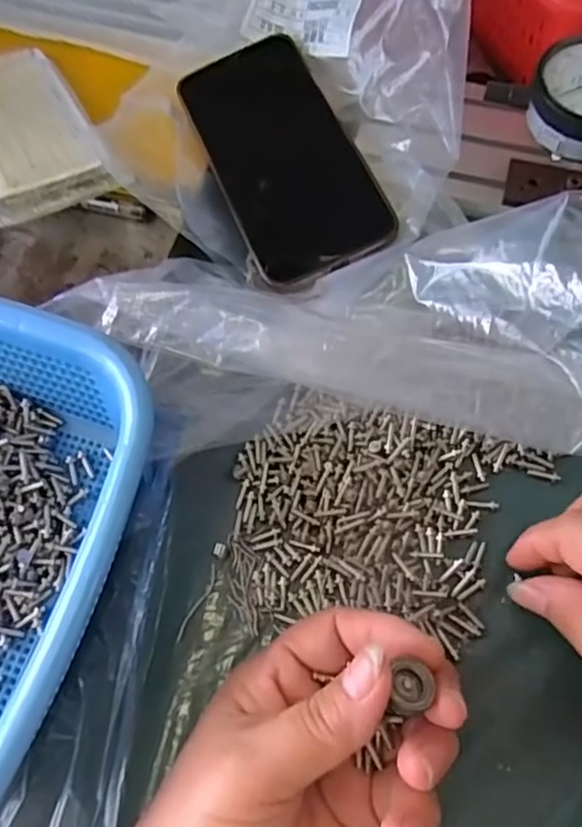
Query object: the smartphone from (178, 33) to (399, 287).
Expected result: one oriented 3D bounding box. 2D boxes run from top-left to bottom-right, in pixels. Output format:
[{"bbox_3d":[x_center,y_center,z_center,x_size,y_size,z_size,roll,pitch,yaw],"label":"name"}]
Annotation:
[{"bbox_3d":[-0.006,-0.145,0.351,0.074,0.017,0.159,-23,68,-9],"label":"smartphone"}]

